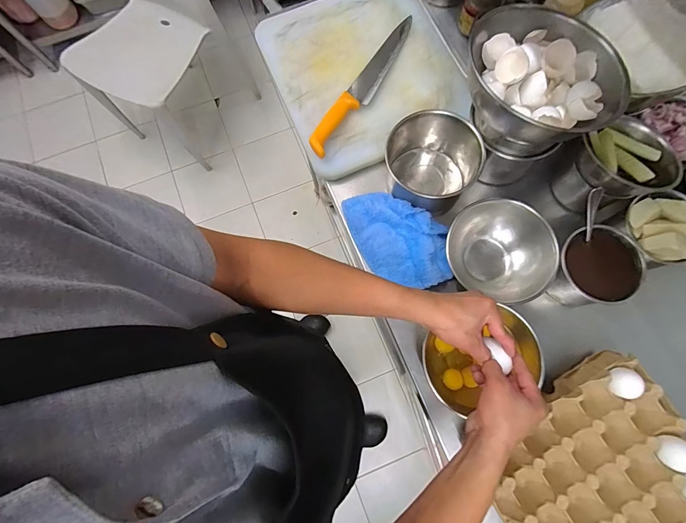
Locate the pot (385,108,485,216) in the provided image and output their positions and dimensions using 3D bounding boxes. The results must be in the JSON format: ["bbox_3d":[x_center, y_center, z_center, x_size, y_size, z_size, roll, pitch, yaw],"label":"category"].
[{"bbox_3d":[0.155,-0.168,0.606,0.139,0.125,0.134,0,75,2],"label":"pot"}]

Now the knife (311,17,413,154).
[{"bbox_3d":[0.045,-0.344,0.663,0.044,0.023,0.352,33,79,9],"label":"knife"}]

